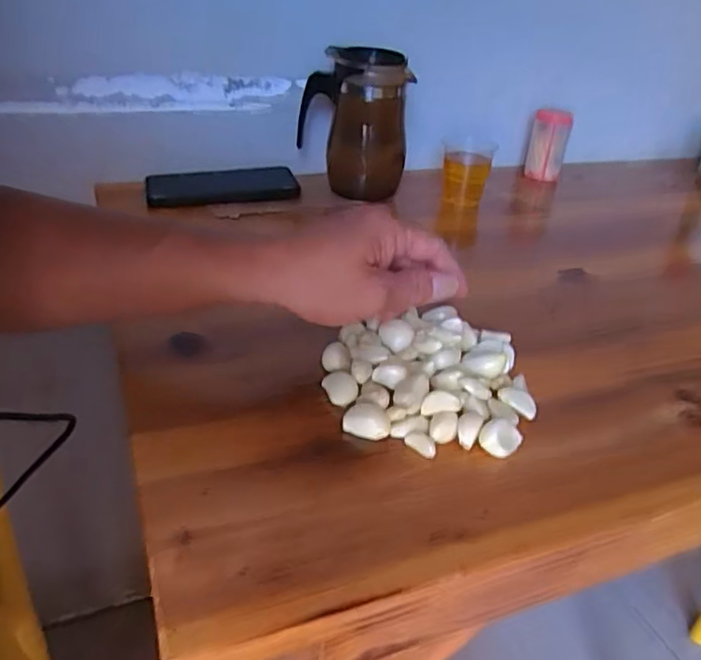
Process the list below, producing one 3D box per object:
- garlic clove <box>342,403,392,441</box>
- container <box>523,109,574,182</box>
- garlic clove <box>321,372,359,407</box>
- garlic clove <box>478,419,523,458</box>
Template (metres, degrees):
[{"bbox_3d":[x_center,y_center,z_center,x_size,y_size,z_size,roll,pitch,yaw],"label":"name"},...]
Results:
[{"bbox_3d":[0.010,0.056,0.380,0.028,0.013,0.018,13,32,14],"label":"garlic clove"},{"bbox_3d":[0.268,-0.246,0.849,0.050,0.091,0.053,9,31,8],"label":"container"},{"bbox_3d":[-0.007,0.039,0.401,0.023,0.015,0.025,4,31,-1],"label":"garlic clove"},{"bbox_3d":[0.089,0.066,0.373,0.023,0.018,0.022,15,32,16],"label":"garlic clove"}]

